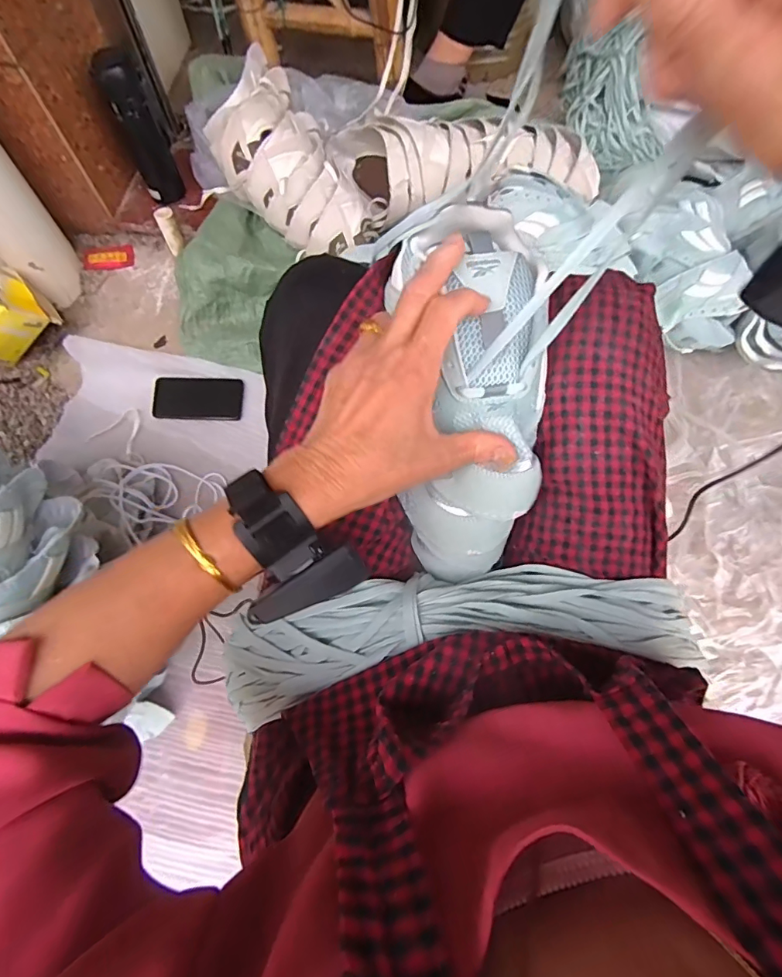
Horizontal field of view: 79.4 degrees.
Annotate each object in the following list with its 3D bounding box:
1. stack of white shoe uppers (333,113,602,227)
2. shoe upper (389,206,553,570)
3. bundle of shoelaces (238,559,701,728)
[{"bbox_3d":[0.116,-0.551,0.824,0.453,0.118,0.168,5,70,0],"label":"stack of white shoe uppers"},{"bbox_3d":[0.057,-0.063,0.339,0.112,0.056,0.263,3,97,0],"label":"shoe upper"},{"bbox_3d":[0.049,0.103,0.341,0.349,0.067,0.082,-8,70,0],"label":"bundle of shoelaces"}]

